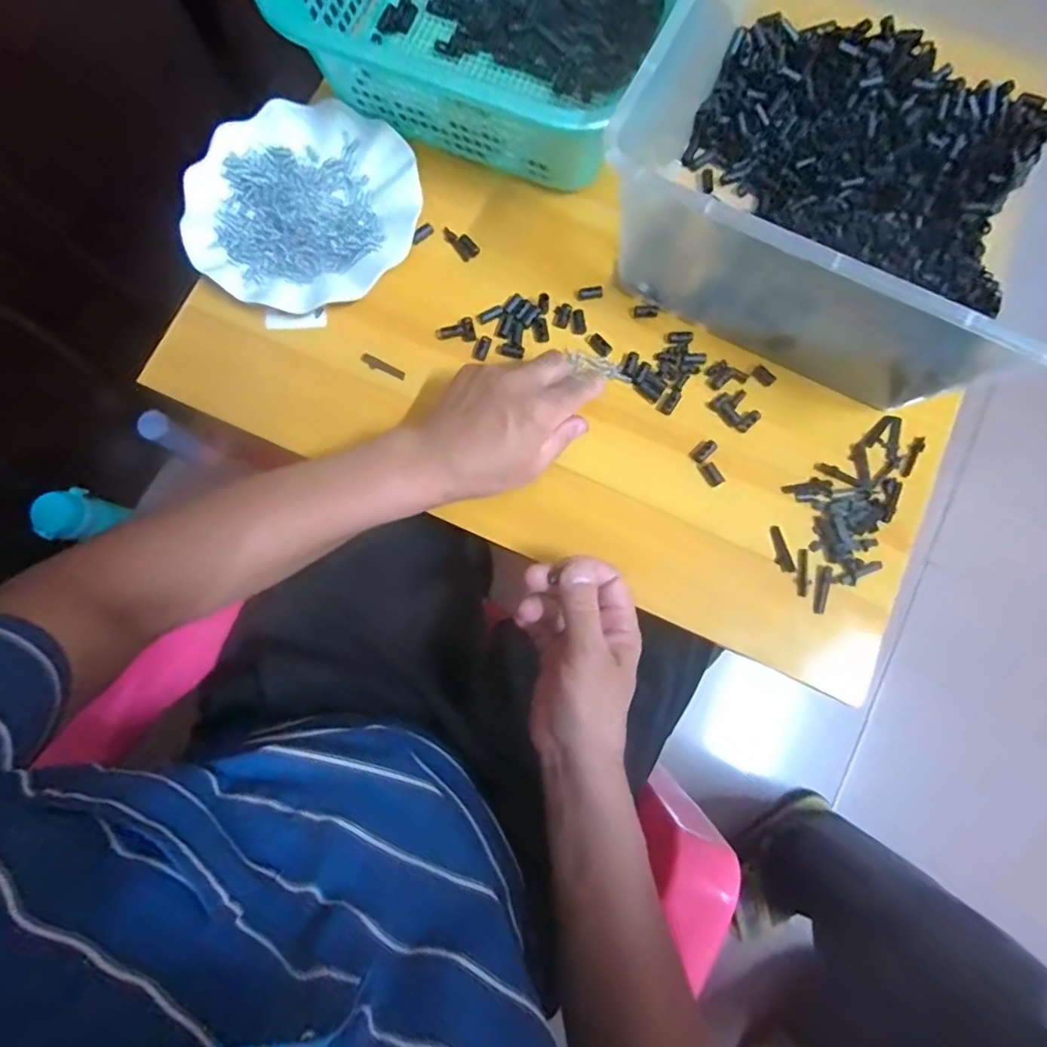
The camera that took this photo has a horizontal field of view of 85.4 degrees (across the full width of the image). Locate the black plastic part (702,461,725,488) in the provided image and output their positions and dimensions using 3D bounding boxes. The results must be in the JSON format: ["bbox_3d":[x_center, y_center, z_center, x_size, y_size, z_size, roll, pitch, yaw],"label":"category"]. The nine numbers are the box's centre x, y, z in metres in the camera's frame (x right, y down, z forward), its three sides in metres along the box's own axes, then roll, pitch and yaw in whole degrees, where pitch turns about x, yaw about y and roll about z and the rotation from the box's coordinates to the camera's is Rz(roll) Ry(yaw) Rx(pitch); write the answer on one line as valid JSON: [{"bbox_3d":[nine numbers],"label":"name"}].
[{"bbox_3d":[0.144,-0.037,0.433,0.012,0.004,0.019,-31,81,-6],"label":"black plastic part"}]

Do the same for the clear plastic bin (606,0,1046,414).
[{"bbox_3d":[0.233,-0.248,0.405,0.300,0.147,0.276,32,81,5],"label":"clear plastic bin"}]

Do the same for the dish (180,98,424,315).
[{"bbox_3d":[-0.175,-0.256,0.458,0.176,0.020,0.174,0,79,-1],"label":"dish"}]

